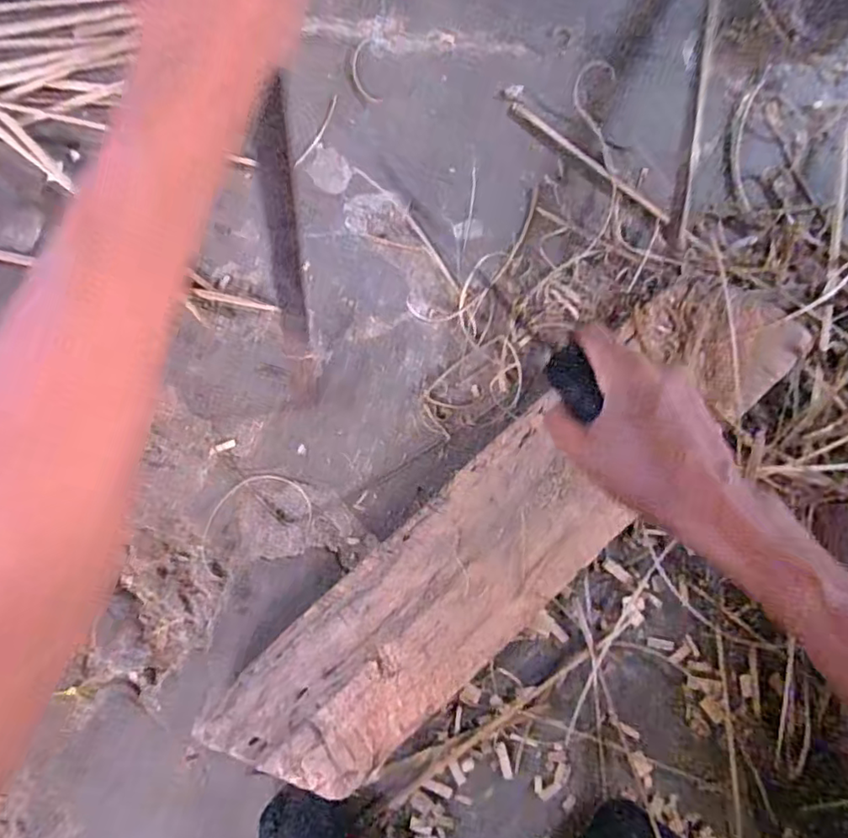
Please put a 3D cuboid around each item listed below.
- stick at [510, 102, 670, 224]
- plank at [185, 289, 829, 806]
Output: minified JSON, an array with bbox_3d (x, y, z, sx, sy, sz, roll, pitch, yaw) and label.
[{"bbox_3d":[0.159,-0.250,0.582,0.189,0.004,0.010,41,82,8],"label":"stick"},{"bbox_3d":[0.077,0.084,0.489,0.549,0.052,0.123,-41,80,-8],"label":"plank"}]

